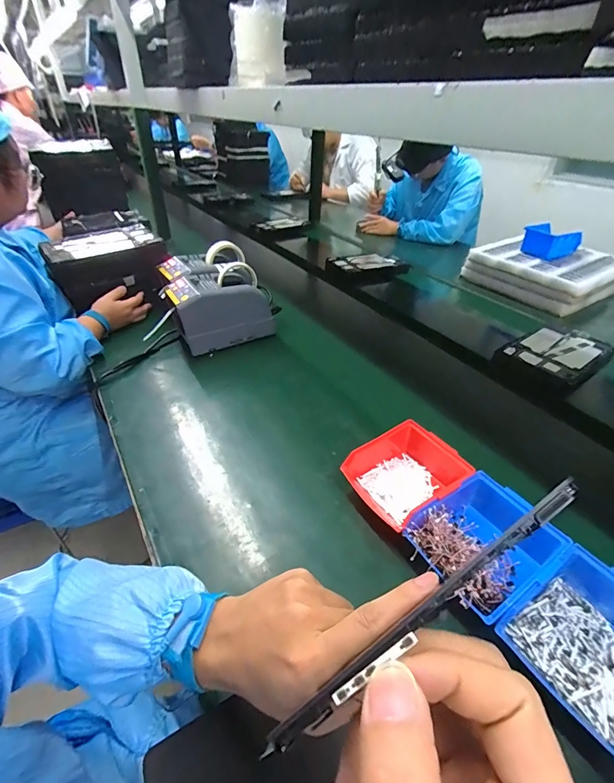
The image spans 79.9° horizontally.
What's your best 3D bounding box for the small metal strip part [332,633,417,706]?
[{"bbox_3d":[0.023,0.096,0.126,0.036,0.004,0.004,-44,48,5],"label":"small metal strip part"}]

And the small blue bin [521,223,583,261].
[{"bbox_3d":[0.738,-0.453,1.108,0.115,0.073,0.121,-23,44,-28],"label":"small blue bin"}]

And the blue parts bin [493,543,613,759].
[{"bbox_3d":[0.282,0.242,0.358,0.147,0.065,0.126,-23,45,-24],"label":"blue parts bin"}]

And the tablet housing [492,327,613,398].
[{"bbox_3d":[0.566,-0.081,0.837,0.230,0.042,0.167,-23,44,-29],"label":"tablet housing"}]

